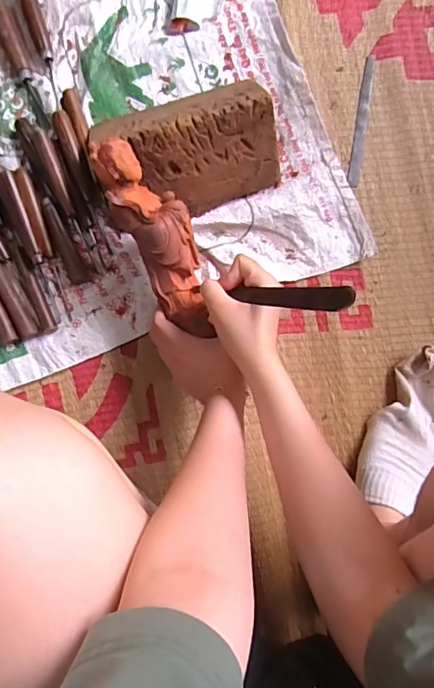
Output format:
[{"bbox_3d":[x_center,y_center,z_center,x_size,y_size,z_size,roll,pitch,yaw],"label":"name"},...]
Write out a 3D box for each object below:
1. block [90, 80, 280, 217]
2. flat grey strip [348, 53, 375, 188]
[{"bbox_3d":[-0.035,-0.228,0.540,0.199,0.067,0.140,-22,89,-1],"label":"block"},{"bbox_3d":[0.180,-0.276,0.586,0.013,0.007,0.159,9,89,0],"label":"flat grey strip"}]

